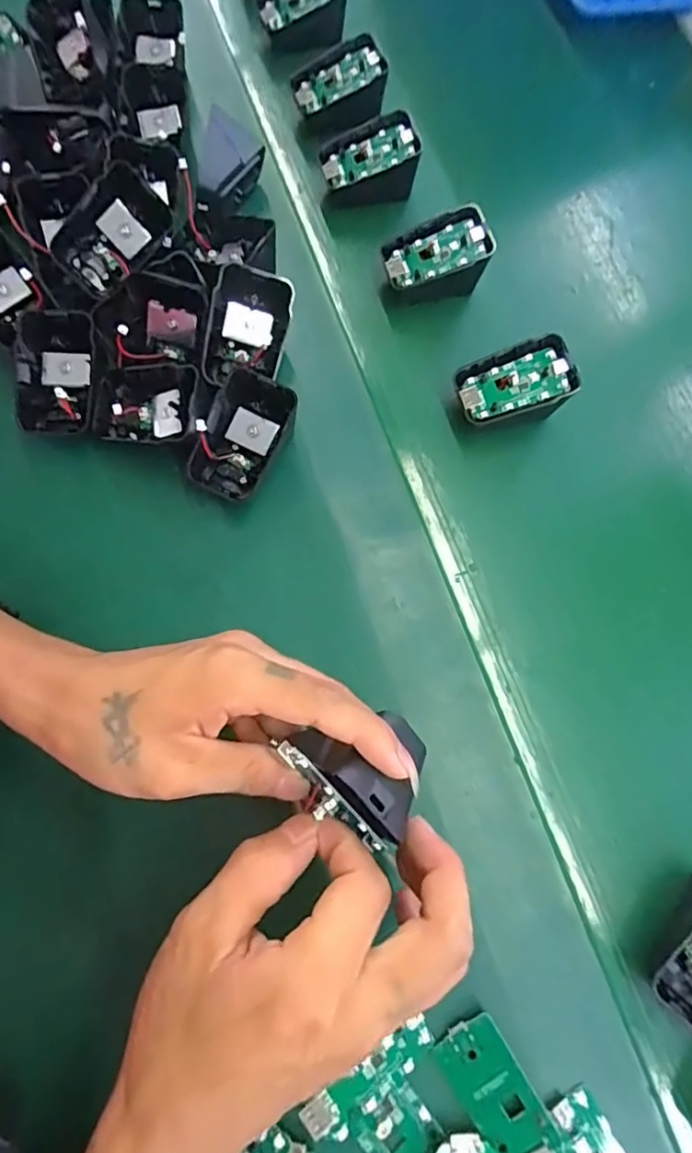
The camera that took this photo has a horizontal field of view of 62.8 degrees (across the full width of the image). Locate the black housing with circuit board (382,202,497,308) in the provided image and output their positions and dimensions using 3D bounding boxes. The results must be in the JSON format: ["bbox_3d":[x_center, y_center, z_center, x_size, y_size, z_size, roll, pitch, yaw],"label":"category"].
[{"bbox_3d":[0.061,-0.211,0.381,0.068,0.034,0.047,-13,75,-6],"label":"black housing with circuit board"}]

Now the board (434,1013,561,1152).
[{"bbox_3d":[0.069,0.234,0.254,0.029,0.005,0.063,-33,78,-11],"label":"board"}]

